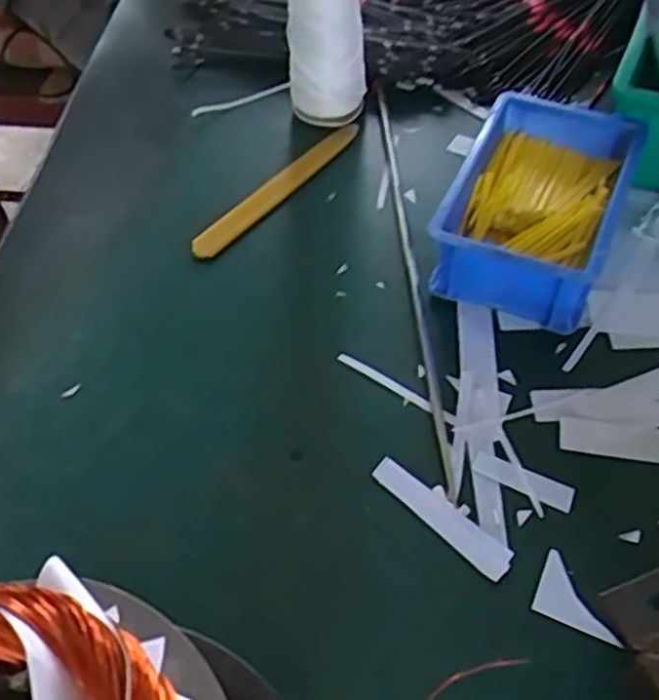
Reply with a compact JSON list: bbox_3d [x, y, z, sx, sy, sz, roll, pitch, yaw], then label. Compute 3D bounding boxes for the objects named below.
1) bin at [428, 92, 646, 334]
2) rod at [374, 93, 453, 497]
[{"bbox_3d":[0.126,-0.087,0.480,0.097,0.054,0.151,19,56,17],"label":"bin"},{"bbox_3d":[0.050,-0.057,0.487,0.008,0.009,0.322,-5,52,-1],"label":"rod"}]

